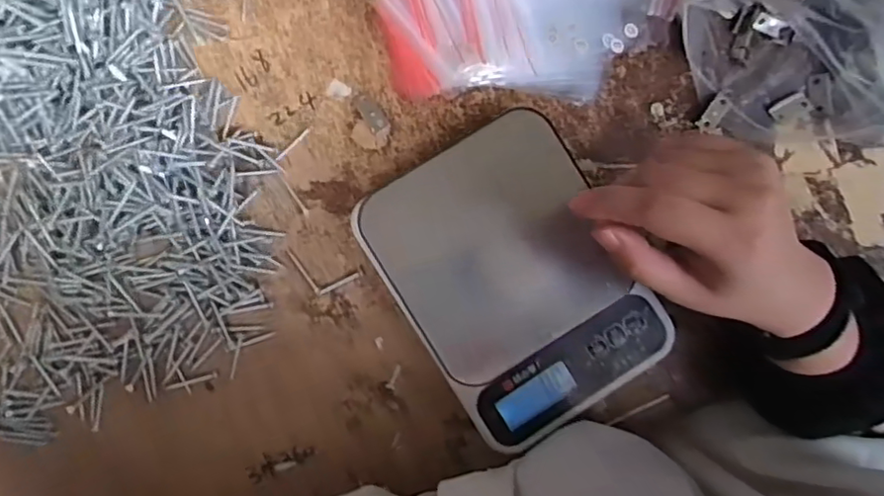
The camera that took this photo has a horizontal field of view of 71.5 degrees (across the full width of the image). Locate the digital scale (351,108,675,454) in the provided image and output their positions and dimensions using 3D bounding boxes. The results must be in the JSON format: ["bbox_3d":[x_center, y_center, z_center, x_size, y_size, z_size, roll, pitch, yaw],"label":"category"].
[{"bbox_3d":[0.047,0.022,0.402,0.144,0.035,0.190,-32,91,-4],"label":"digital scale"}]

